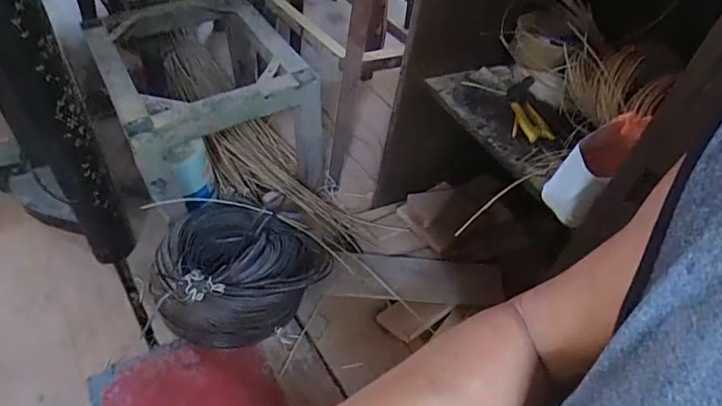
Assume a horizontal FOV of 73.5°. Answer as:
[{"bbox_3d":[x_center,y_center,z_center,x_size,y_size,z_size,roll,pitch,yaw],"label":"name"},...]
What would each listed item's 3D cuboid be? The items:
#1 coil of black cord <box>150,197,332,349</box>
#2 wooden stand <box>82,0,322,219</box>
[{"bbox_3d":[-0.251,0.143,1.017,0.335,0.173,0.272,-7,47,-13],"label":"coil of black cord"},{"bbox_3d":[-0.372,-0.277,1.178,0.440,0.292,0.546,-14,49,-19],"label":"wooden stand"}]

